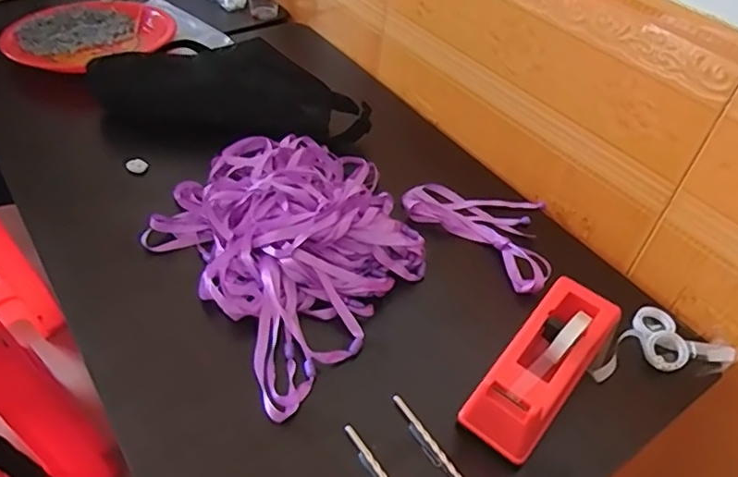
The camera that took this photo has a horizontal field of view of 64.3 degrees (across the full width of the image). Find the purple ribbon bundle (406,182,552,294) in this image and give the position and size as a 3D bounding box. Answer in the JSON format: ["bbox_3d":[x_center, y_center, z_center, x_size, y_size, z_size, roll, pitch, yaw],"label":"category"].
[{"bbox_3d":[0.114,-0.012,0.638,0.155,0.026,0.150,4,46,-4],"label":"purple ribbon bundle"}]

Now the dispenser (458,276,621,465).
[{"bbox_3d":[0.144,0.106,0.487,0.063,0.077,0.153,35,52,24],"label":"dispenser"}]

